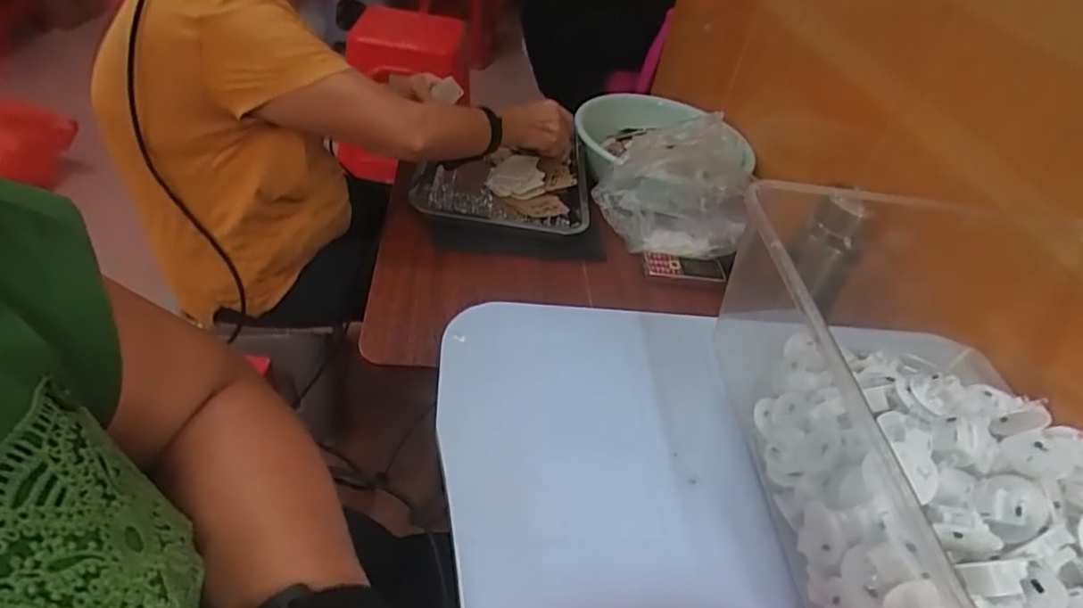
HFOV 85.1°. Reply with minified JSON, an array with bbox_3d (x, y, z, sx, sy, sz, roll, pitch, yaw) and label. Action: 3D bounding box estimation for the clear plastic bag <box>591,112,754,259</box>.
[{"bbox_3d":[0.197,-0.165,0.851,0.223,0.187,0.088,11,41,1],"label":"clear plastic bag"}]

